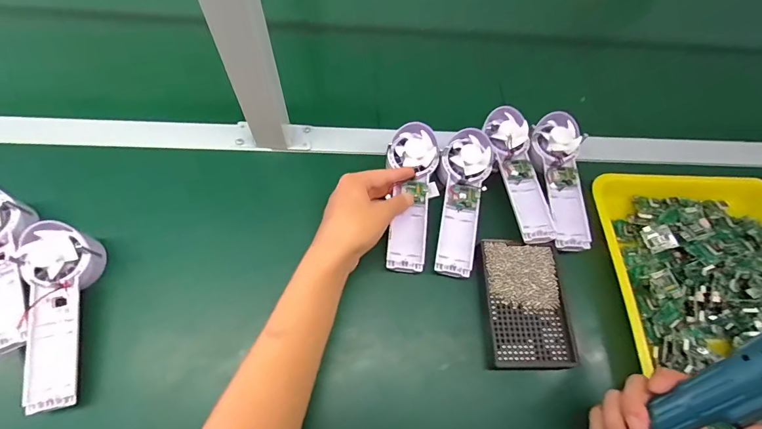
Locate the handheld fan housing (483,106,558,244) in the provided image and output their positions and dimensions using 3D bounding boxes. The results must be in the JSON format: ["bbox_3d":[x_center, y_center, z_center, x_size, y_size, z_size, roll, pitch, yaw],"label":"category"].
[{"bbox_3d":[0.173,-0.053,0.467,0.050,0.026,0.176,-9,67,-7],"label":"handheld fan housing"}]

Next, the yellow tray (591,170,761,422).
[{"bbox_3d":[0.394,0.098,0.442,0.250,0.041,0.369,0,66,-3],"label":"yellow tray"}]

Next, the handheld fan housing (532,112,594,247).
[{"bbox_3d":[0.233,-0.046,0.476,0.061,0.034,0.179,-2,66,-4],"label":"handheld fan housing"}]

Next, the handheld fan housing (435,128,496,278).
[{"bbox_3d":[0.098,-0.014,0.460,0.063,0.031,0.176,10,80,1],"label":"handheld fan housing"}]

